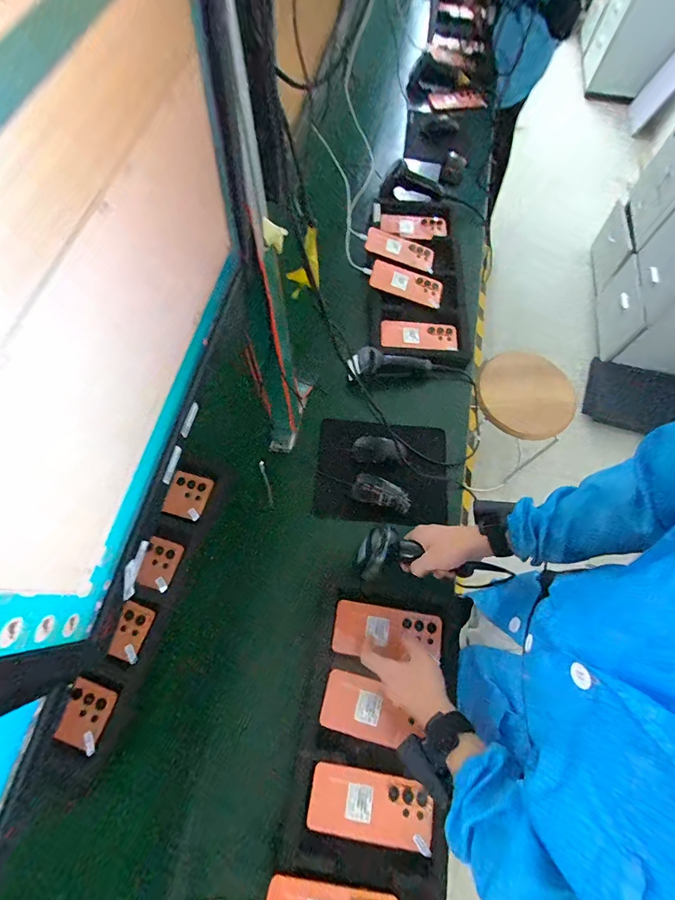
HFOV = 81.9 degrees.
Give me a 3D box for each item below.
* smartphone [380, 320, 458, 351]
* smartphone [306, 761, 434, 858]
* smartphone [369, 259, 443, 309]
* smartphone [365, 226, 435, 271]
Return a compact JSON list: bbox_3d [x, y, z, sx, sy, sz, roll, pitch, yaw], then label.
[{"bbox_3d":[0.184,-0.259,0.877,0.172,0.016,0.080,5,68,1],"label":"smartphone"},{"bbox_3d":[0.047,0.501,0.547,0.169,0.012,0.081,9,68,2],"label":"smartphone"},{"bbox_3d":[0.166,-0.396,0.923,0.173,0.011,0.080,20,77,0],"label":"smartphone"},{"bbox_3d":[0.156,-0.498,0.958,0.172,0.013,0.095,19,69,-6],"label":"smartphone"}]

